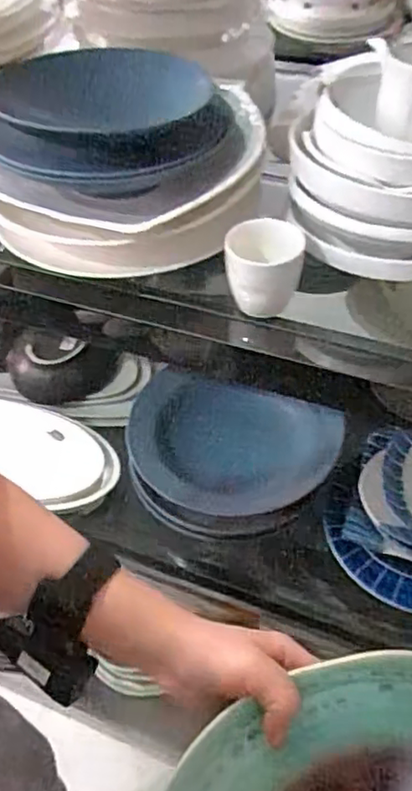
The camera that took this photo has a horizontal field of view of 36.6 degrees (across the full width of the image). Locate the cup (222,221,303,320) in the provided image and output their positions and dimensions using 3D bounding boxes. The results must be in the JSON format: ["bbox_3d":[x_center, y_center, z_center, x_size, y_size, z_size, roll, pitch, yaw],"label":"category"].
[{"bbox_3d":[0.051,-0.113,0.552,0.064,0.058,0.061,-1,50,1],"label":"cup"}]

